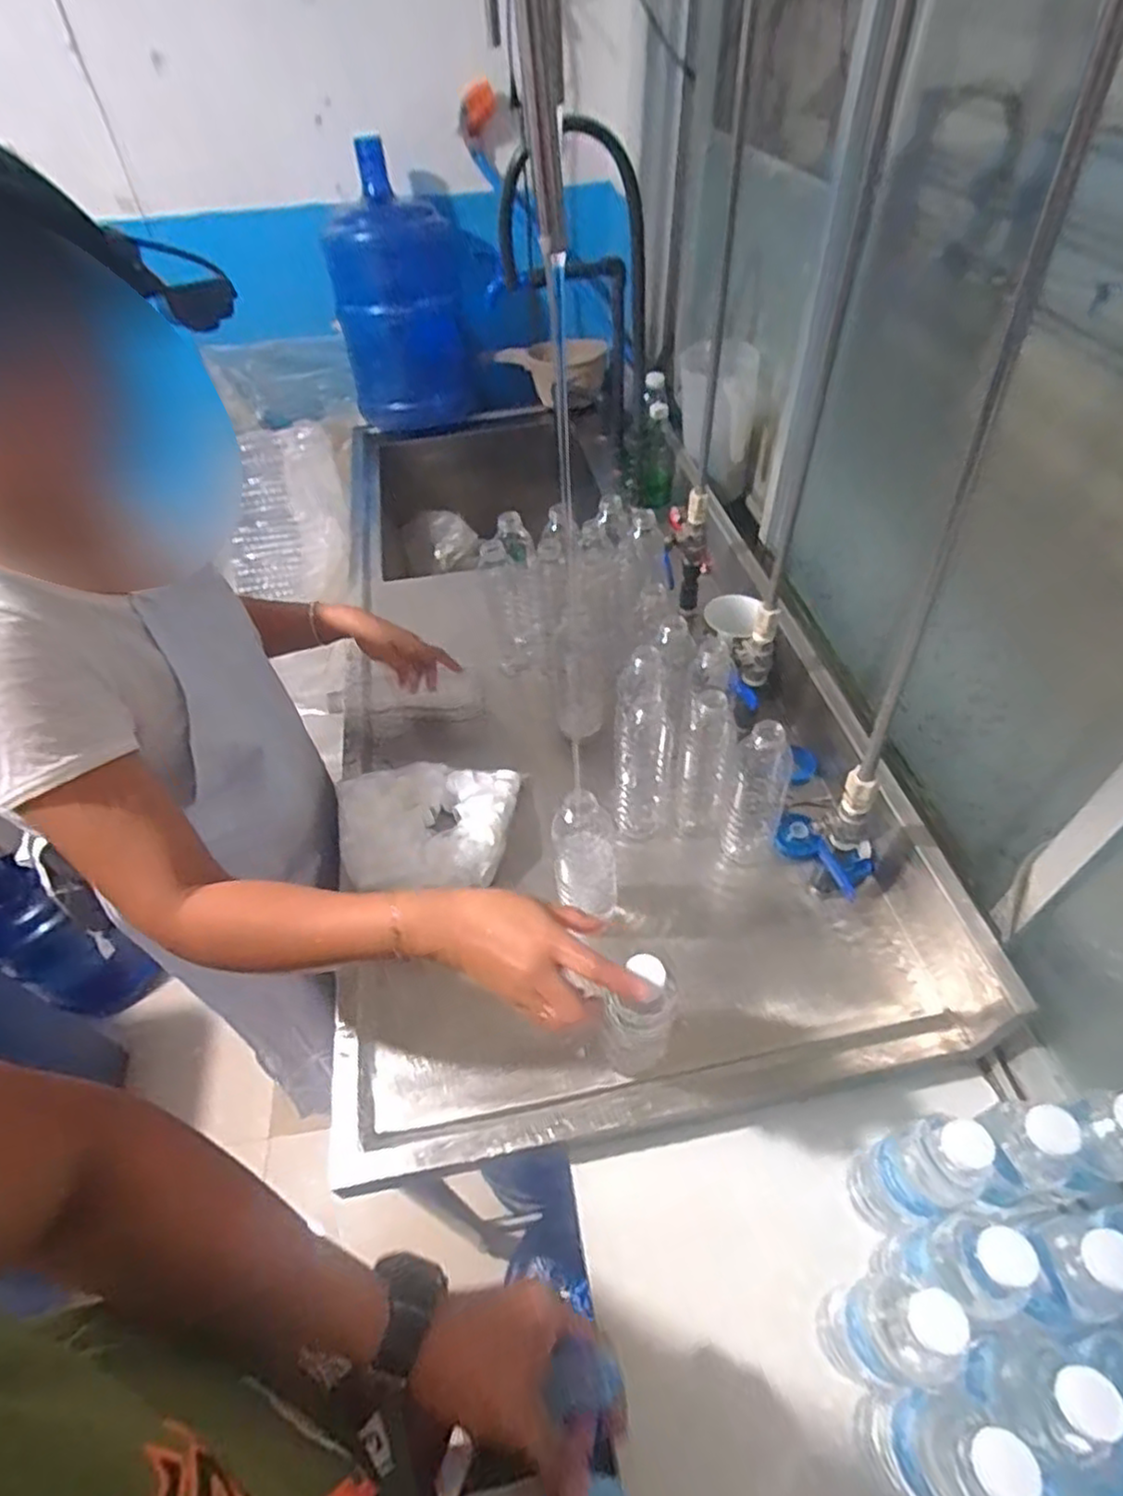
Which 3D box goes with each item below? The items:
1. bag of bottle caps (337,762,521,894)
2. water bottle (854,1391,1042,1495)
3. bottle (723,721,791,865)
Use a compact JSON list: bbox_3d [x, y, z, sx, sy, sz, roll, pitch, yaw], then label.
[{"bbox_3d":[-0.154,0.089,0.803,0.196,0.068,0.175,-4,50,-1],"label":"bag of bottle caps"},{"bbox_3d":[0.238,0.457,0.446,0.052,0.199,0.070,-5,50,-1],"label":"water bottle"},{"bbox_3d":[0.213,0.042,0.743,0.053,0.194,0.066,34,59,27],"label":"bottle"}]

